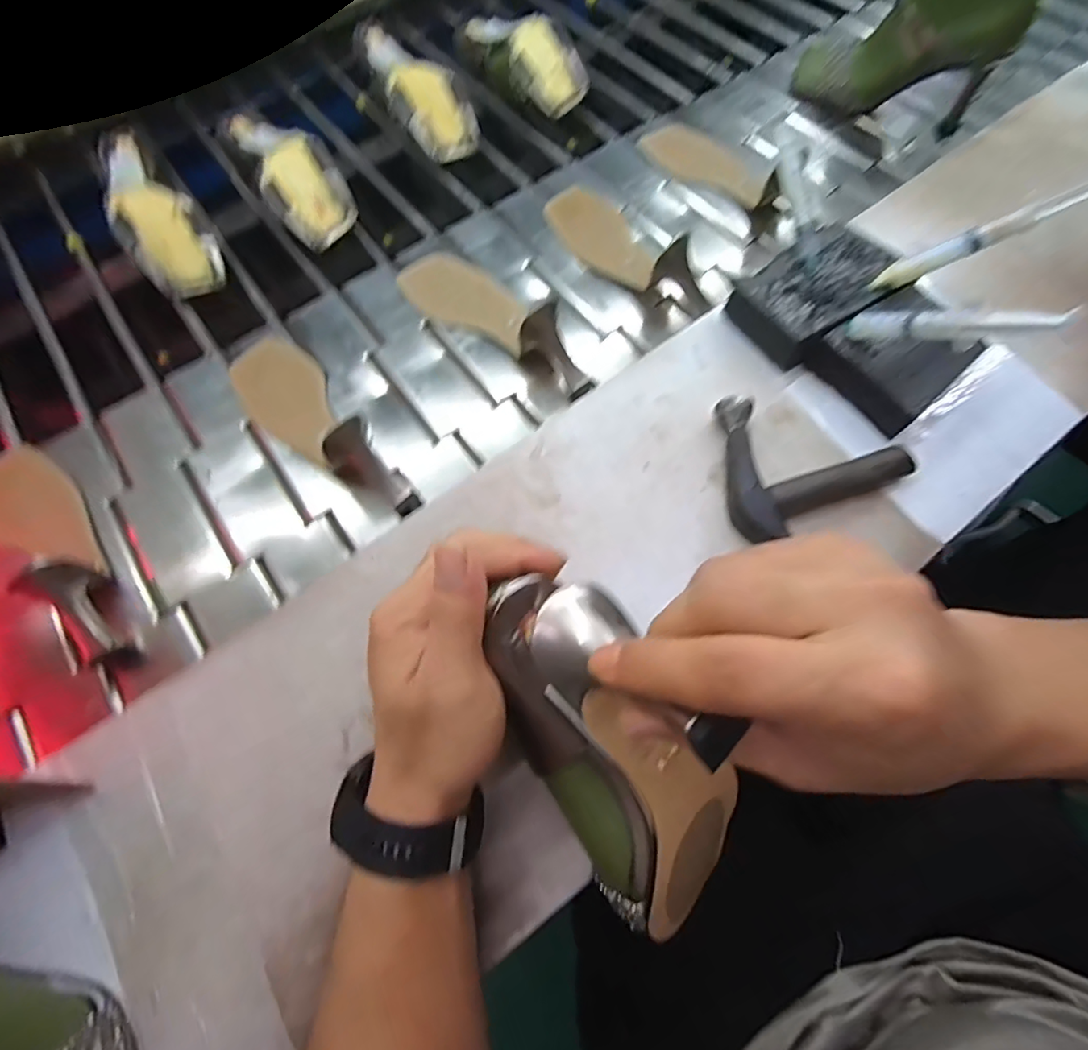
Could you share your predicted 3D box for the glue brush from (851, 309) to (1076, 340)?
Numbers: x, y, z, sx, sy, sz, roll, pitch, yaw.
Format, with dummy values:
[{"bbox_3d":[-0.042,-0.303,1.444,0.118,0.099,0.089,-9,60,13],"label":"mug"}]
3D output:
[{"bbox_3d":[0.247,-0.124,0.332,0.012,0.018,0.133,-25,24,-9],"label":"glue brush"}]

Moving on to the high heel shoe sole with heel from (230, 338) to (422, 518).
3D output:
[{"bbox_3d":[-0.207,-0.096,0.456,0.071,0.057,0.241,-36,71,-13],"label":"high heel shoe sole with heel"}]

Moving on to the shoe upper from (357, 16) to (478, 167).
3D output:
[{"bbox_3d":[-0.154,-0.519,0.634,0.080,0.071,0.209,-27,69,-9],"label":"shoe upper"}]

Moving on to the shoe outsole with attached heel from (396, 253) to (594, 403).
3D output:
[{"bbox_3d":[-0.044,-0.210,0.499,0.235,0.060,0.066,35,72,15],"label":"shoe outsole with attached heel"}]

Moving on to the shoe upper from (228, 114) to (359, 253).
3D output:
[{"bbox_3d":[-0.275,-0.383,0.580,0.079,0.065,0.200,-32,70,-11],"label":"shoe upper"}]

